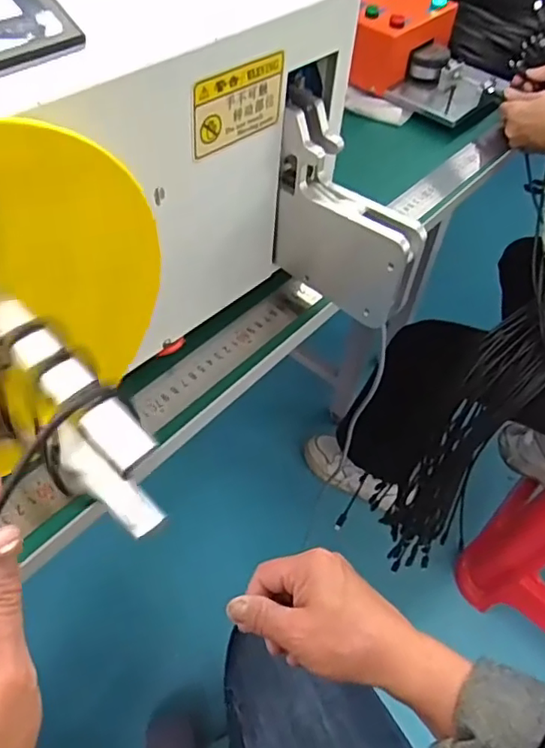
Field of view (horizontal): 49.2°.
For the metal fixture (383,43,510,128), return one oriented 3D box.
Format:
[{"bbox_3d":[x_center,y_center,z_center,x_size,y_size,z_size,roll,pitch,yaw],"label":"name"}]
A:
[{"bbox_3d":[0.230,-0.372,0.773,0.124,0.049,0.112,37,57,23],"label":"metal fixture"}]

